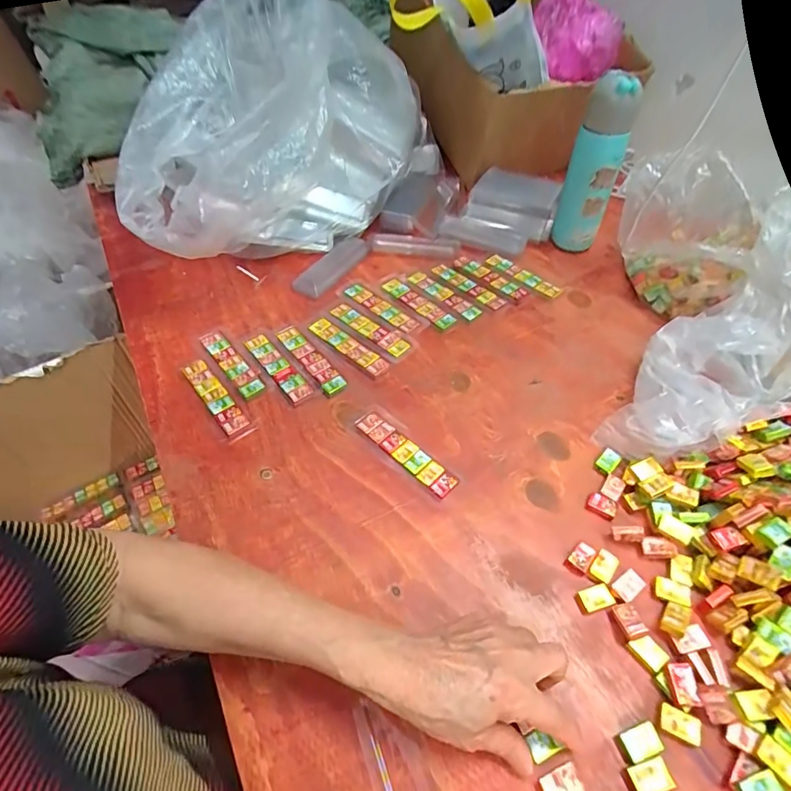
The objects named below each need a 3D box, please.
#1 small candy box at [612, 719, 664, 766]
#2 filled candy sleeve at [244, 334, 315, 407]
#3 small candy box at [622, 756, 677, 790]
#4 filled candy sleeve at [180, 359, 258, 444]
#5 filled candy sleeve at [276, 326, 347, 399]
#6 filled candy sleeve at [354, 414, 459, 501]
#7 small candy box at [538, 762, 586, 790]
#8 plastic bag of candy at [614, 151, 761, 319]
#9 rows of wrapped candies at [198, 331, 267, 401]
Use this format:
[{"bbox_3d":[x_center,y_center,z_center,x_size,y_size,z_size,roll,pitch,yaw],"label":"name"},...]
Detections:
[{"bbox_3d":[0.166,0.237,0.313,0.028,0.008,0.018,-14,52,-10],"label":"small candy box"},{"bbox_3d":[-0.136,-0.032,0.532,0.026,0.008,0.116,-32,57,-23],"label":"filled candy sleeve"},{"bbox_3d":[0.166,0.251,0.301,0.027,0.009,0.017,-13,52,-10],"label":"small candy box"},{"bbox_3d":[-0.194,0.004,0.501,0.028,0.011,0.124,-32,57,-23],"label":"filled candy sleeve"},{"bbox_3d":[-0.099,-0.042,0.539,0.029,0.011,0.116,-32,57,-23],"label":"filled candy sleeve"},{"bbox_3d":[0.011,0.058,0.462,0.120,0.011,0.027,37,60,27],"label":"filled candy sleeve"},{"bbox_3d":[0.108,0.254,0.298,0.026,0.011,0.018,-18,53,-13],"label":"small candy box"},{"bbox_3d":[0.347,-0.189,0.563,0.144,0.175,0.107,23,55,19],"label":"plastic bag of candy"},{"bbox_3d":[-0.192,-0.039,0.538,0.027,0.008,0.121,-33,57,-23],"label":"rows of wrapped candies"}]

